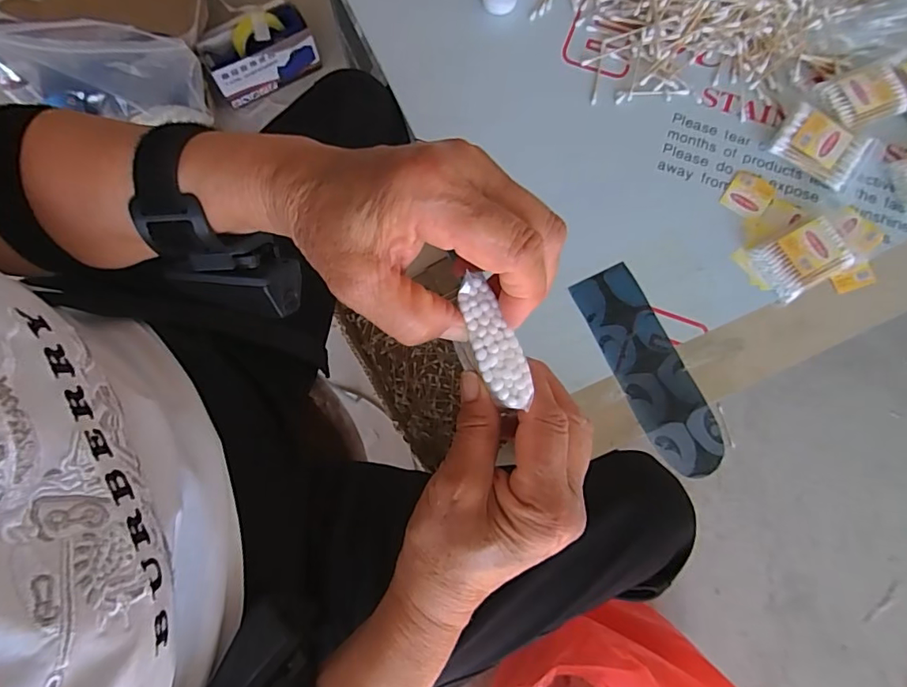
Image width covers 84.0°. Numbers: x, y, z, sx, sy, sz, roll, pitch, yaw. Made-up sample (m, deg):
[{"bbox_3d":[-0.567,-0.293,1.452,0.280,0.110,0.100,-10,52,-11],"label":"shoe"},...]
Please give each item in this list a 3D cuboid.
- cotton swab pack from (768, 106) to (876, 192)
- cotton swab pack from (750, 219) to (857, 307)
[{"bbox_3d":[0.349,-0.185,0.476,0.080,0.015,0.054,33,99,7],"label":"cotton swab pack"},{"bbox_3d":[0.316,-0.076,0.455,0.074,0.019,0.054,-25,78,-7],"label":"cotton swab pack"}]

